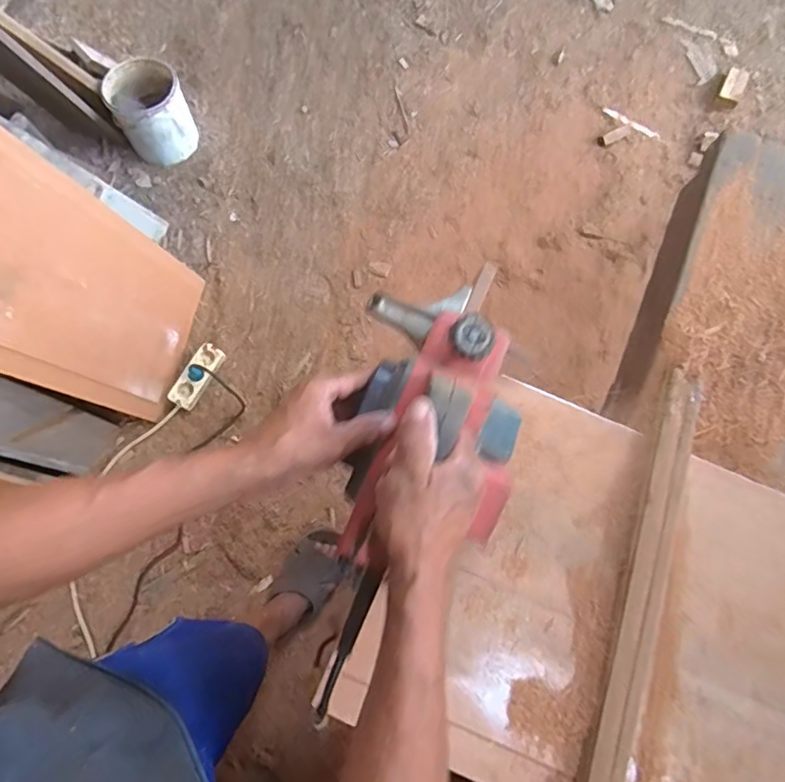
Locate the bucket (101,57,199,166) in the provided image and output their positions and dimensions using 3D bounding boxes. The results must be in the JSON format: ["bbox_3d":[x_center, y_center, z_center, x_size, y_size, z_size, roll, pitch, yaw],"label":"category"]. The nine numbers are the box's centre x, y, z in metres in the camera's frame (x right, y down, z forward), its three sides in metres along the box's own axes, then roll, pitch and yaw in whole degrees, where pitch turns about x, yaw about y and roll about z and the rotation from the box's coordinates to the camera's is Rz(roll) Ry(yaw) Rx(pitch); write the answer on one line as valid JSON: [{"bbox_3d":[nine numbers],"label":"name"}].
[{"bbox_3d":[-0.622,-0.721,1.437,0.179,0.211,0.187,0,76,0],"label":"bucket"}]

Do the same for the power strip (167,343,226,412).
[{"bbox_3d":[-0.451,-0.034,1.281,0.061,0.027,0.162,37,71,-20],"label":"power strip"}]

